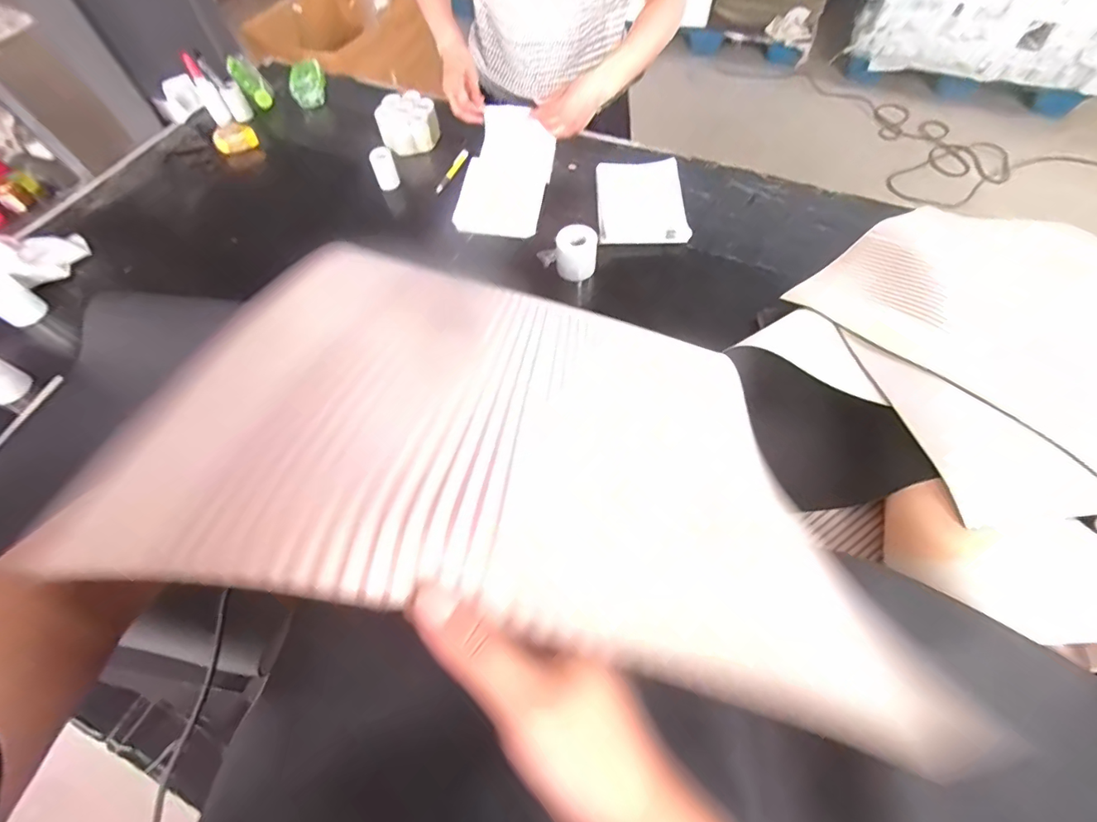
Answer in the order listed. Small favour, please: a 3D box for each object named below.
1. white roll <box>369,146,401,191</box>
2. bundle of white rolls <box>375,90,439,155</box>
[{"bbox_3d":[-0.318,-0.470,0.908,0.044,0.077,0.032,-19,64,-9],"label":"white roll"},{"bbox_3d":[-0.293,-0.600,0.969,0.123,0.088,0.107,-15,63,-7],"label":"bundle of white rolls"}]

